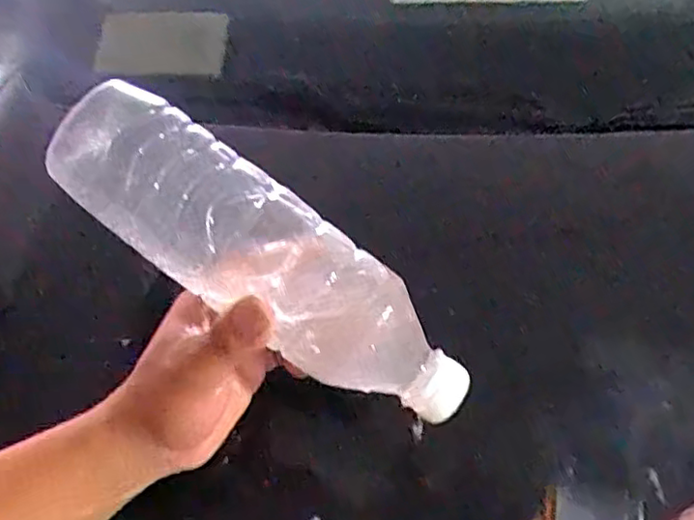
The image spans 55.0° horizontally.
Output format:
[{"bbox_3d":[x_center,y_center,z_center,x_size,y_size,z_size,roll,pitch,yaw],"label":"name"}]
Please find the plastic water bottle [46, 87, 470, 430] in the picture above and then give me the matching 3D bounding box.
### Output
[{"bbox_3d":[-0.039,0.001,0.327,0.229,0.054,0.056,36,49,0],"label":"plastic water bottle"}]

